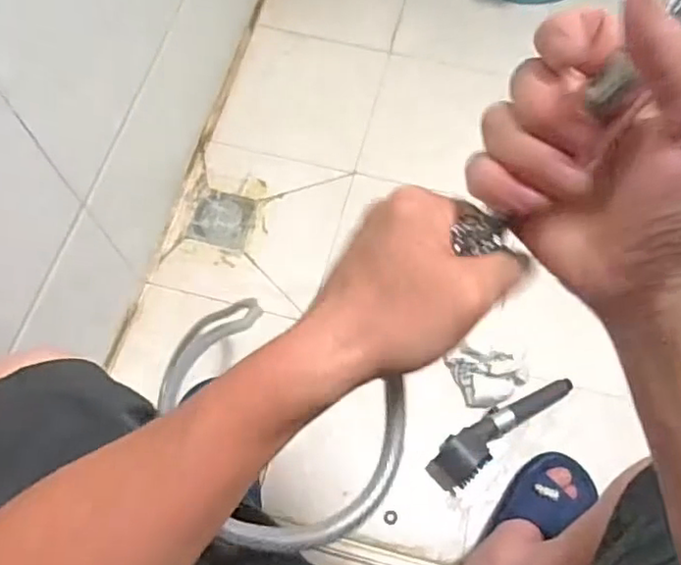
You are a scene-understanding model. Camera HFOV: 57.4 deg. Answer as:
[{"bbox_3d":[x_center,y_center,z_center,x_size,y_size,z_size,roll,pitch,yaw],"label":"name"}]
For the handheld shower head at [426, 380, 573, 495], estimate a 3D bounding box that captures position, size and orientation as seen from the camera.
[{"bbox_3d":[0.230,0.210,0.911,0.235,0.065,0.064,-37,72,-14],"label":"handheld shower head"}]

